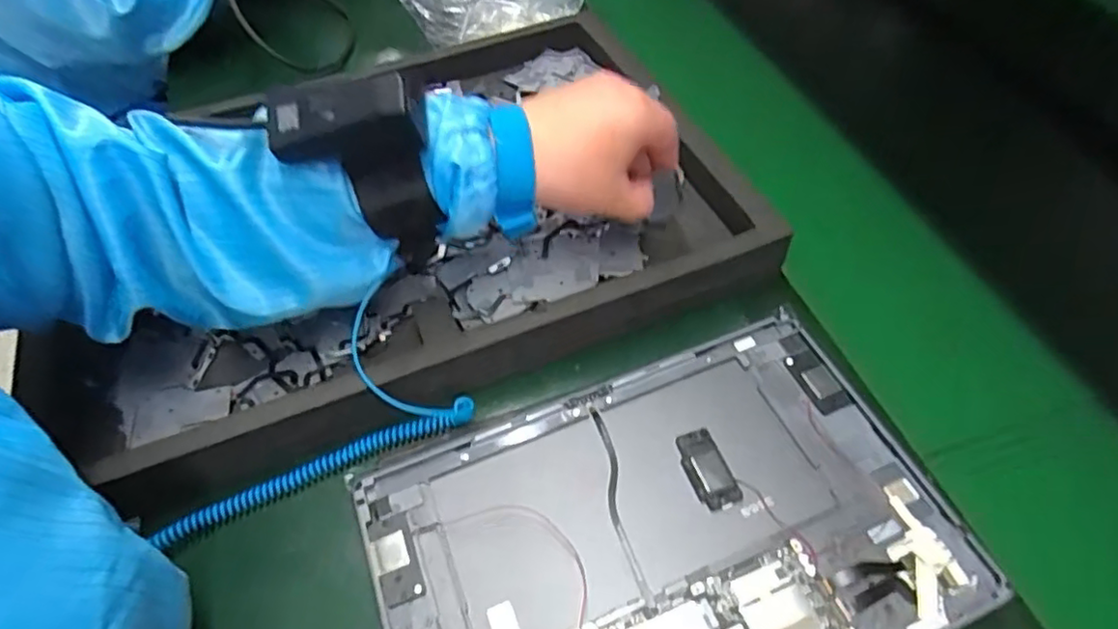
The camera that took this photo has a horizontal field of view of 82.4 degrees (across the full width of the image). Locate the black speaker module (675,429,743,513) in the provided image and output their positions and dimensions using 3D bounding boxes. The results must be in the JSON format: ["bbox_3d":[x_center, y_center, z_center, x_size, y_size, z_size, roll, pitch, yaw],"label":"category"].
[{"bbox_3d":[0.073,0.076,0.315,0.021,0.004,0.040,-19,55,-14],"label":"black speaker module"}]

